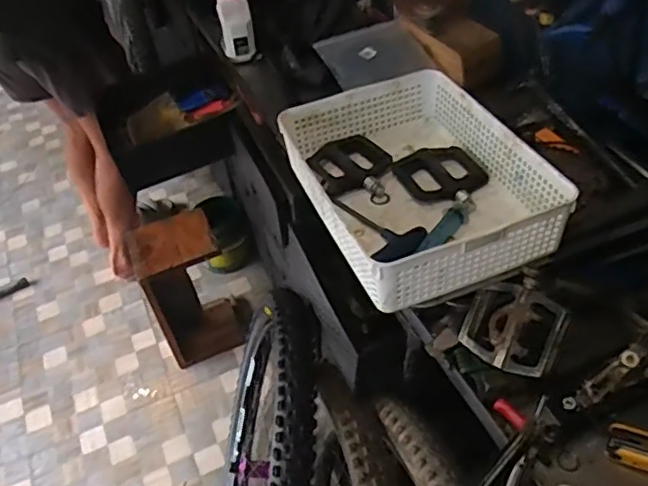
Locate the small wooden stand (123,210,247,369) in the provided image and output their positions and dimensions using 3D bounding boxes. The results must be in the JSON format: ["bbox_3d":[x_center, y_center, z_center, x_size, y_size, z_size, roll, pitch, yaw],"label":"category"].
[{"bbox_3d":[-0.380,0.122,1.703,0.237,0.409,0.207,-25,46,-11],"label":"small wooden stand"}]

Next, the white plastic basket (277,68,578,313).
[{"bbox_3d":[0.110,-0.081,0.759,0.242,0.086,0.327,-23,46,-9],"label":"white plastic basket"}]

